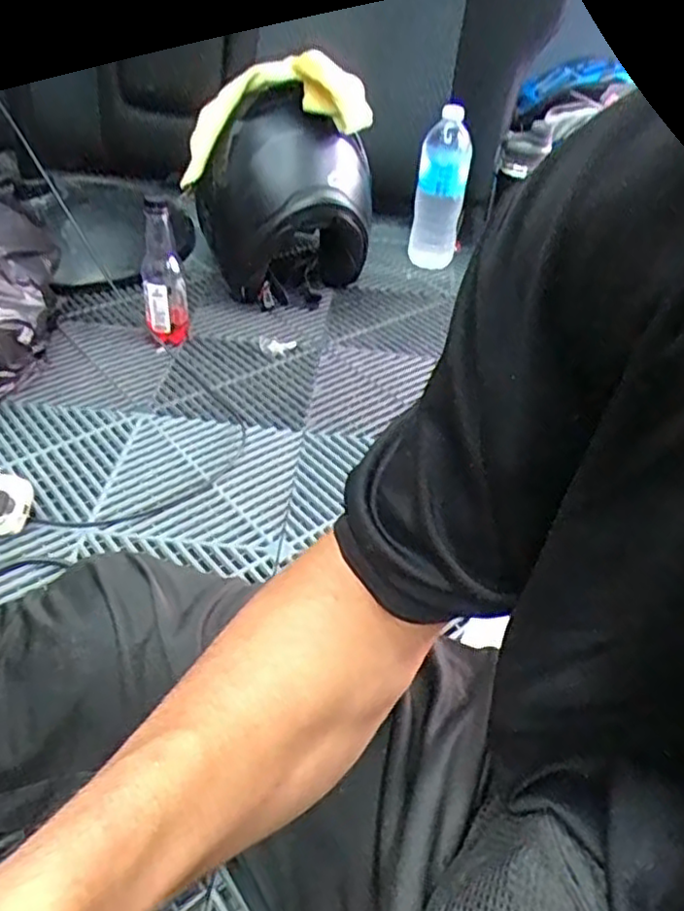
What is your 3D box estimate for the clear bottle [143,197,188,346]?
[{"bbox_3d":[-0.235,-0.242,0.936,0.057,0.186,0.053,-6,42,-13],"label":"clear bottle"}]

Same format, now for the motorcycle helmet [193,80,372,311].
[{"bbox_3d":[-0.090,-0.387,1.065,0.252,0.270,0.215,0,41,-7],"label":"motorcycle helmet"}]

